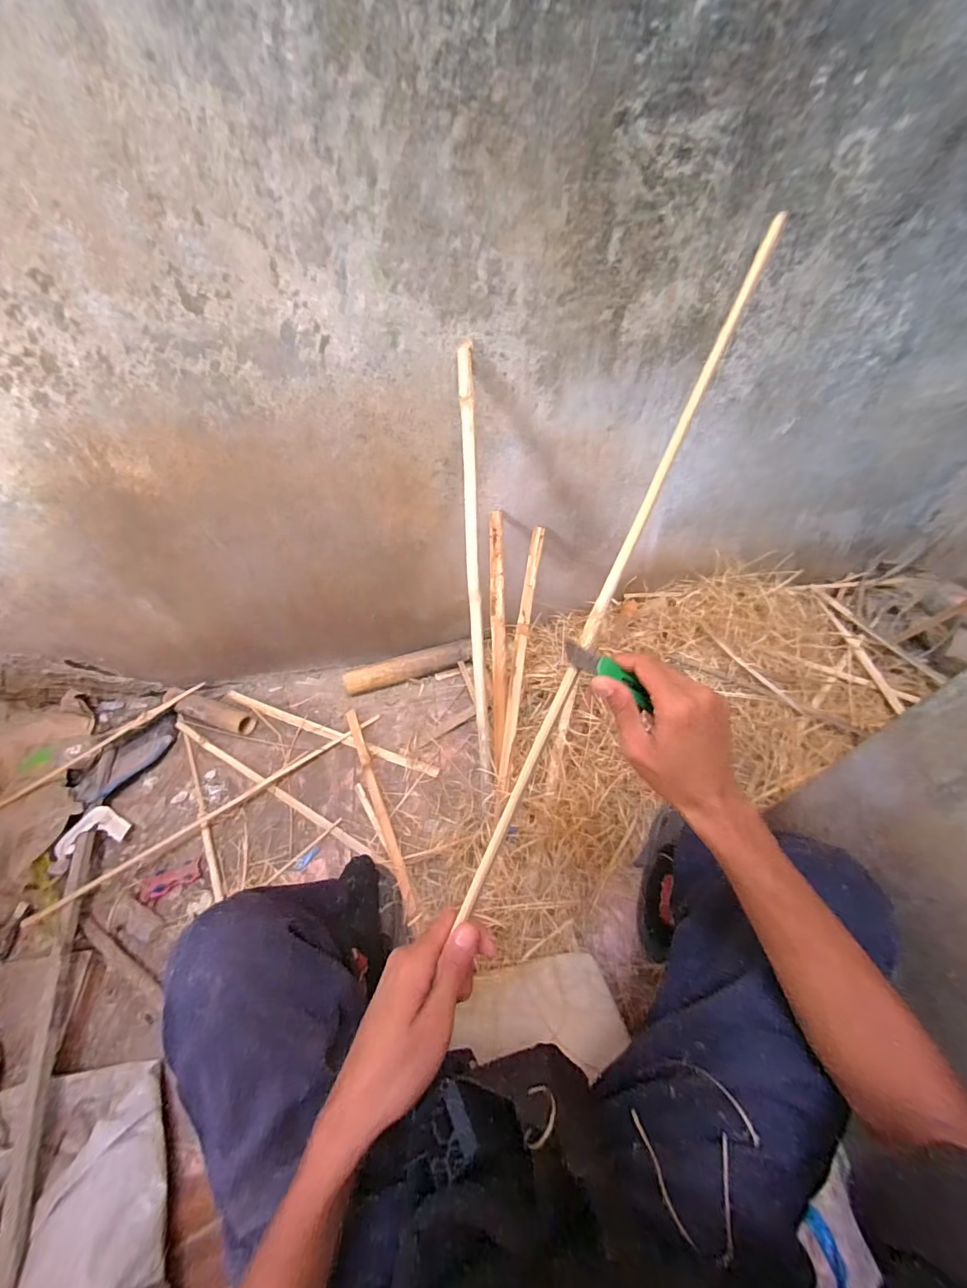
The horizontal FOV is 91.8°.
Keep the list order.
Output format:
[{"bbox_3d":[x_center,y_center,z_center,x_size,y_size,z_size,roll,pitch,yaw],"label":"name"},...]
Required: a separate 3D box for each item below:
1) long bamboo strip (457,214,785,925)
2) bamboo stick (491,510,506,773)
[{"bbox_3d":[0.125,-0.086,0.396,0.013,0.010,0.649,23,84,19],"label":"long bamboo strip"},{"bbox_3d":[0.030,-0.010,0.934,0.027,0.017,0.494,-1,90,3],"label":"bamboo stick"}]

